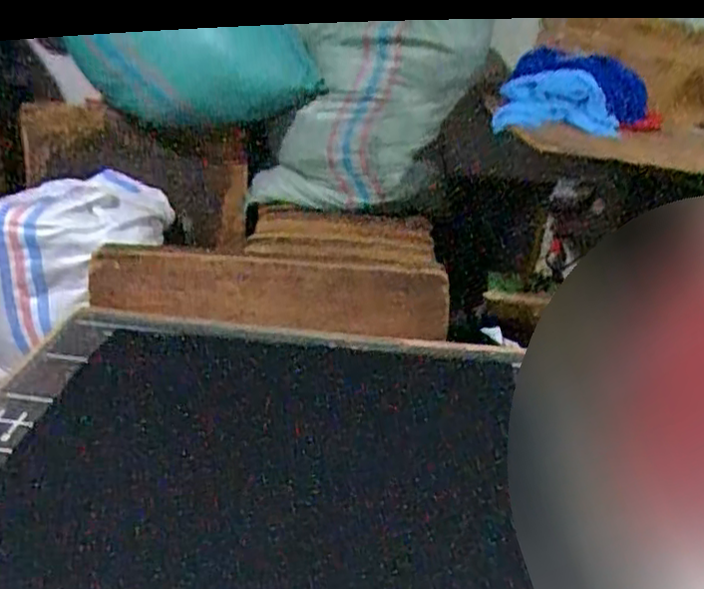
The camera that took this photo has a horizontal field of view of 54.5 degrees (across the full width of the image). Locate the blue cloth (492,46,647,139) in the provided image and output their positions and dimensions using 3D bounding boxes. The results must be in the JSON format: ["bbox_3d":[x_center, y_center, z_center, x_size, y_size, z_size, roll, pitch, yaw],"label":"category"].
[{"bbox_3d":[0.555,-0.480,1.659,0.482,0.183,0.089,-14,33,-34],"label":"blue cloth"}]

